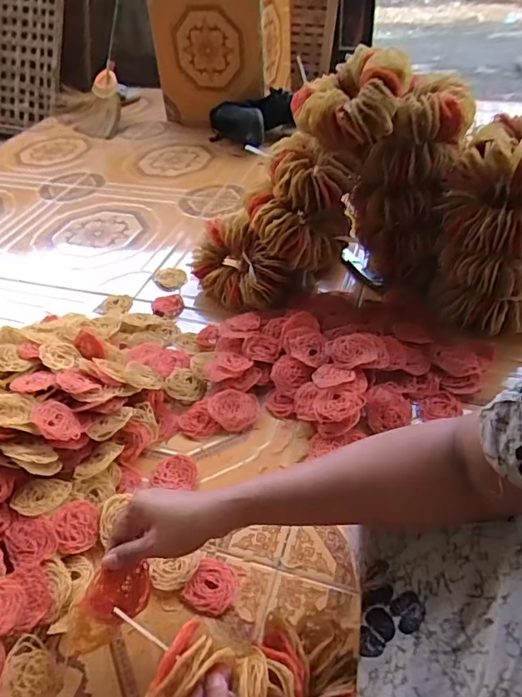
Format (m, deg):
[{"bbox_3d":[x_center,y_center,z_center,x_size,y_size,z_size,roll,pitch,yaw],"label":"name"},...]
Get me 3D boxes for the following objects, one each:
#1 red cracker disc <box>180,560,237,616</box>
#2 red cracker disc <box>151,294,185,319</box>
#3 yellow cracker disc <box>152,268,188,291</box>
[{"bbox_3d":[-0.052,0.252,0.542,0.048,0.011,0.052,-2,43,2],"label":"red cracker disc"},{"bbox_3d":[-0.165,-0.076,0.910,0.057,0.004,0.069,-19,45,-15],"label":"red cracker disc"},{"bbox_3d":[-0.174,-0.134,0.973,0.062,0.011,0.062,-13,44,-9],"label":"yellow cracker disc"}]

